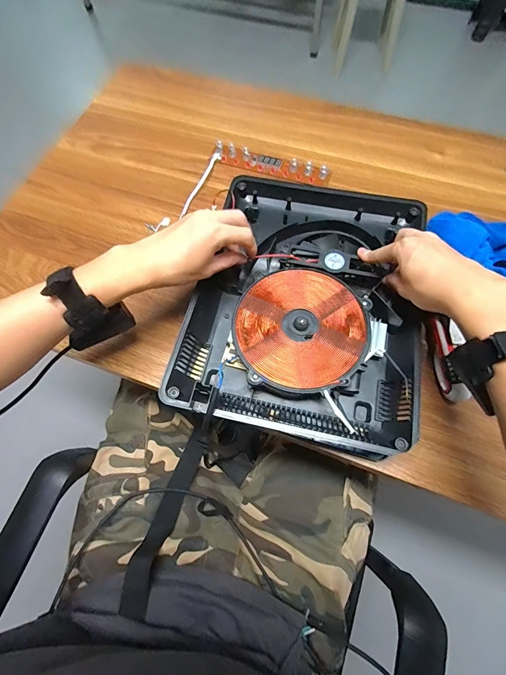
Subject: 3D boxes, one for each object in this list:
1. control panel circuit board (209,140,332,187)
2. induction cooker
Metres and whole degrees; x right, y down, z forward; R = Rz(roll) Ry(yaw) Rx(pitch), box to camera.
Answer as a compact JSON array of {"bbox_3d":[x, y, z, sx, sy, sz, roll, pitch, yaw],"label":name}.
[{"bbox_3d":[0.028,-0.292,0.568,0.203,0.023,0.036,14,68,8],"label":"control panel circuit board"},{"bbox_3d":[0.071,-0.052,0.431,0.273,0.048,0.352,13,68,7],"label":"induction cooker"}]

